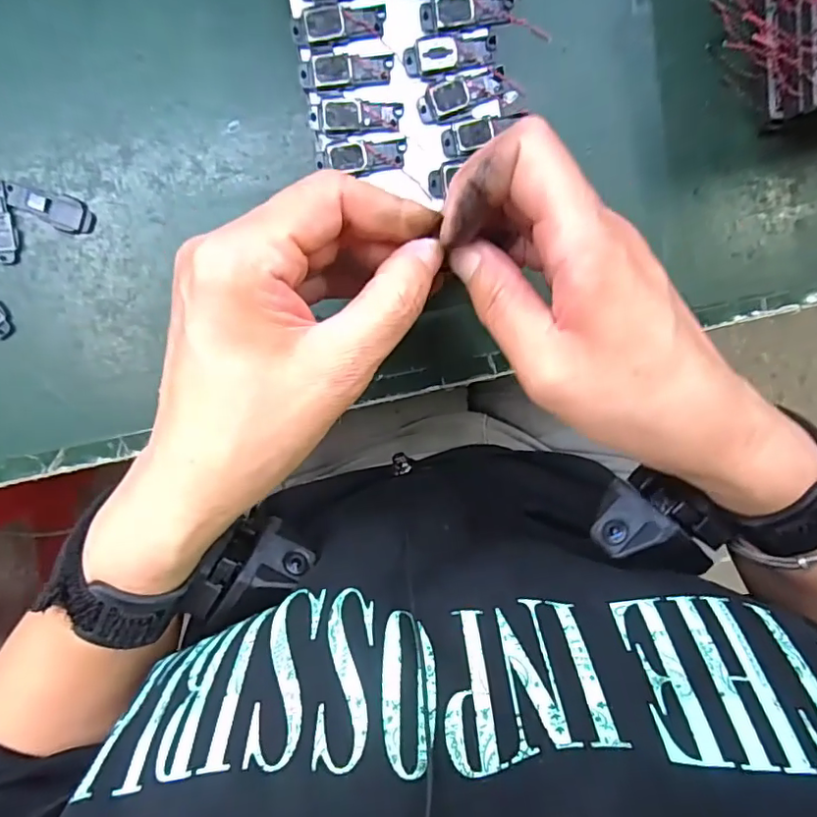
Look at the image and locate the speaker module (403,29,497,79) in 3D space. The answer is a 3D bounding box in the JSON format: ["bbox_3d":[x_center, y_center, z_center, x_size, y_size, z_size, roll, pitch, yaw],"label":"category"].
[{"bbox_3d":[0.018,-0.152,0.239,0.040,0.004,0.016,-10,97,-2],"label":"speaker module"}]

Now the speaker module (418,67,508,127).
[{"bbox_3d":[0.023,-0.136,0.242,0.039,0.005,0.016,-23,98,-1],"label":"speaker module"}]

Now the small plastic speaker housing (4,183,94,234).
[{"bbox_3d":[-0.174,-0.098,0.270,0.040,0.004,0.016,25,95,-6],"label":"small plastic speaker housing"}]

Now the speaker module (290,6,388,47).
[{"bbox_3d":[-0.029,-0.161,0.233,0.039,0.004,0.014,-11,97,-2],"label":"speaker module"}]

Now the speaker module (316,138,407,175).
[{"bbox_3d":[-0.020,-0.109,0.242,0.038,0.004,0.013,-6,97,-3],"label":"speaker module"}]

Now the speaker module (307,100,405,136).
[{"bbox_3d":[-0.022,-0.125,0.239,0.039,0.004,0.014,-5,97,-3],"label":"speaker module"}]

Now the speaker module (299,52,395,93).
[{"bbox_3d":[-0.026,-0.143,0.237,0.039,0.004,0.014,-7,97,-3],"label":"speaker module"}]

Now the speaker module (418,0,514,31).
[{"bbox_3d":[0.025,-0.169,0.238,0.041,0.005,0.013,-8,97,-2],"label":"speaker module"}]

